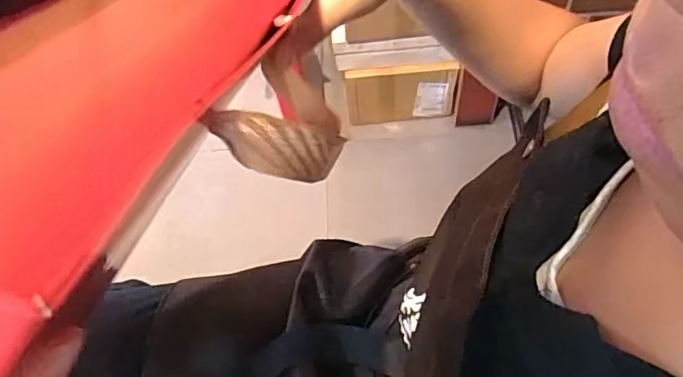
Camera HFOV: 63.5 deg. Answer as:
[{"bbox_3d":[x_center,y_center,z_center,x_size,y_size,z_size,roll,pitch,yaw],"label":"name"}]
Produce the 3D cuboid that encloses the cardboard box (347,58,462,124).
[{"bbox_3d":[0.147,-0.228,1.359,0.267,0.179,0.039,-7,59,0],"label":"cardboard box"}]

